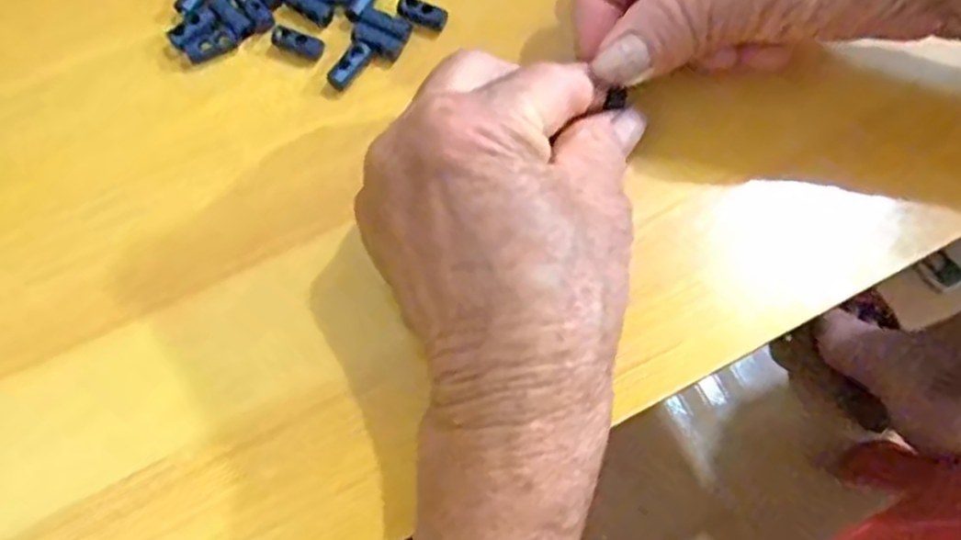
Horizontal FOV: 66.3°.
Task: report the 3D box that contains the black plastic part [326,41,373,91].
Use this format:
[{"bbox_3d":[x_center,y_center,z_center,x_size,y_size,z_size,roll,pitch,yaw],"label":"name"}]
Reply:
[{"bbox_3d":[-0.047,-0.074,0.265,0.007,0.004,0.019,34,74,12],"label":"black plastic part"}]

